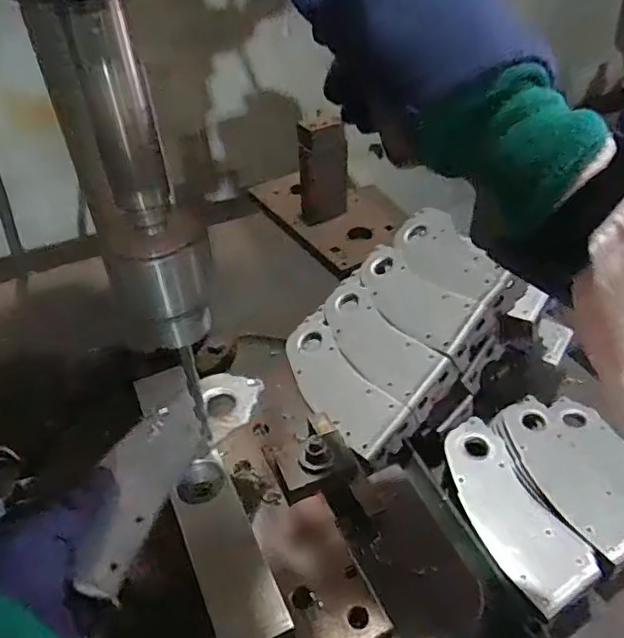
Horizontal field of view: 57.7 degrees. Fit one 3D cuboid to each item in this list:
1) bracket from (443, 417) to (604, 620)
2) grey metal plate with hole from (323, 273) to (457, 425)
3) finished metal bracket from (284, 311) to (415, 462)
[{"bbox_3d":[0.174,0.165,0.505,0.075,0.011,0.172,-19,46,-16],"label":"bracket"},{"bbox_3d":[0.070,0.028,0.592,0.068,0.032,0.178,-39,45,-6],"label":"grey metal plate with hole"},{"bbox_3d":[0.029,0.070,0.578,0.067,0.030,0.180,-38,46,-5],"label":"finished metal bracket"}]

